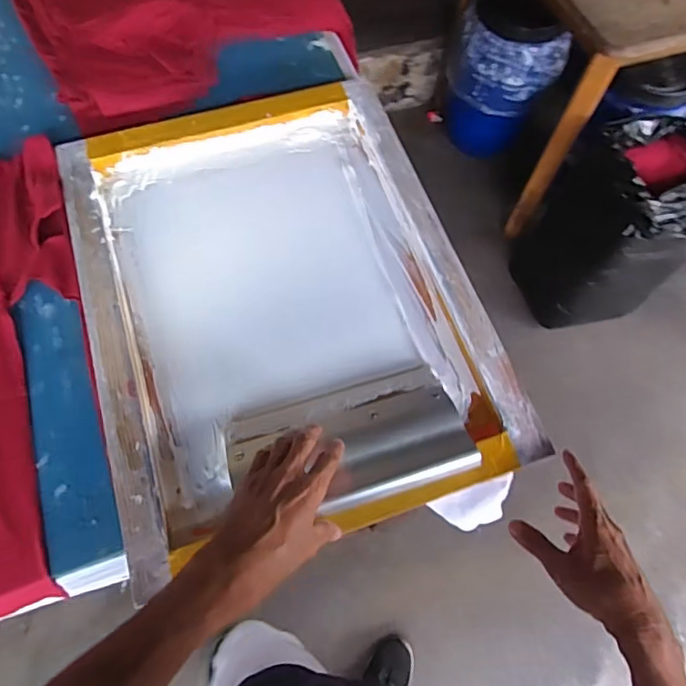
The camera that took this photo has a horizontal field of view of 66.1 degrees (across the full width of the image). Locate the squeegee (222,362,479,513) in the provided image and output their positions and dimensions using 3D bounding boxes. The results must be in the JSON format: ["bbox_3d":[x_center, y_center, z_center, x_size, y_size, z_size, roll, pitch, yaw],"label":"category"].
[{"bbox_3d":[0.004,0.106,0.575,0.247,0.055,0.134,-15,67,-9],"label":"squeegee"}]

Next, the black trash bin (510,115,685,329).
[{"bbox_3d":[0.768,-0.352,1.504,0.401,0.571,0.388,1,66,-2],"label":"black trash bin"}]

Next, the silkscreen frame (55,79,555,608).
[{"bbox_3d":[-0.081,-0.066,0.665,0.454,0.047,0.598,-17,67,-9],"label":"silkscreen frame"}]

